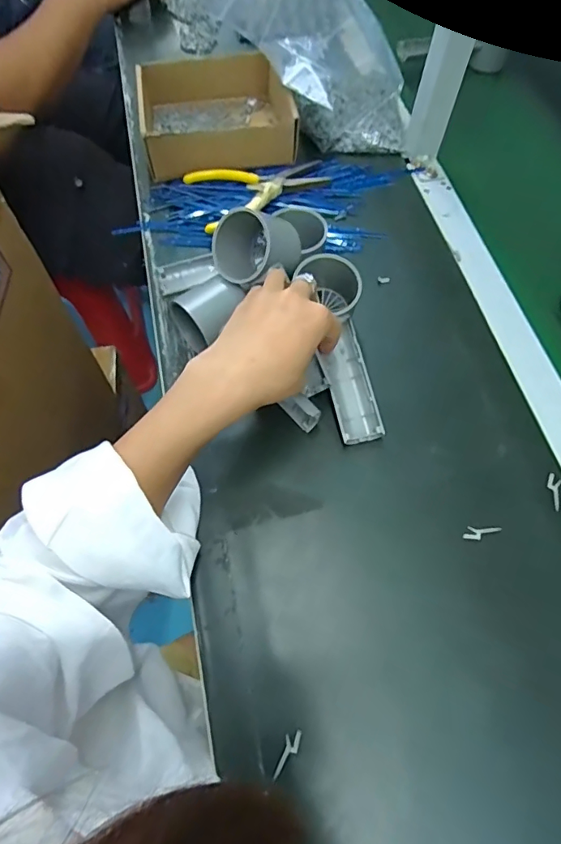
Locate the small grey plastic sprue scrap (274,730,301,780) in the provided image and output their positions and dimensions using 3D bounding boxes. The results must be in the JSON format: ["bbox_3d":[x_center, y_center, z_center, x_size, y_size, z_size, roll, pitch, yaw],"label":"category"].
[{"bbox_3d":[0.005,0.206,0.303,0.009,0.004,0.028,17,67,8],"label":"small grey plastic sprue scrap"}]

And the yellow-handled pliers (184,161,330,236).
[{"bbox_3d":[-0.021,-0.254,0.521,0.145,0.015,0.092,-19,65,-8],"label":"yellow-handled pliers"}]

